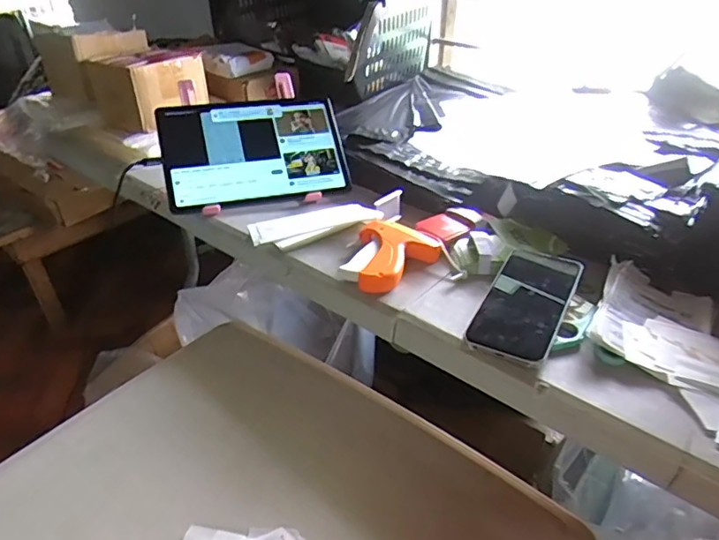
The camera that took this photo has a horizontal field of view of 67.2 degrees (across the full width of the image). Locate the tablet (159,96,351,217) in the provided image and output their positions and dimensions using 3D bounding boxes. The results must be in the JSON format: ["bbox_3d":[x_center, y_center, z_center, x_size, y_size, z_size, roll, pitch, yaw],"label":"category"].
[{"bbox_3d":[-0.145,-0.168,0.764,0.253,0.015,0.155,-10,77,-15],"label":"tablet"}]

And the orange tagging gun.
[{"bbox_3d":[0.047,-0.018,0.625,0.090,0.025,0.114,1,35,1],"label":"orange tagging gun"}]

